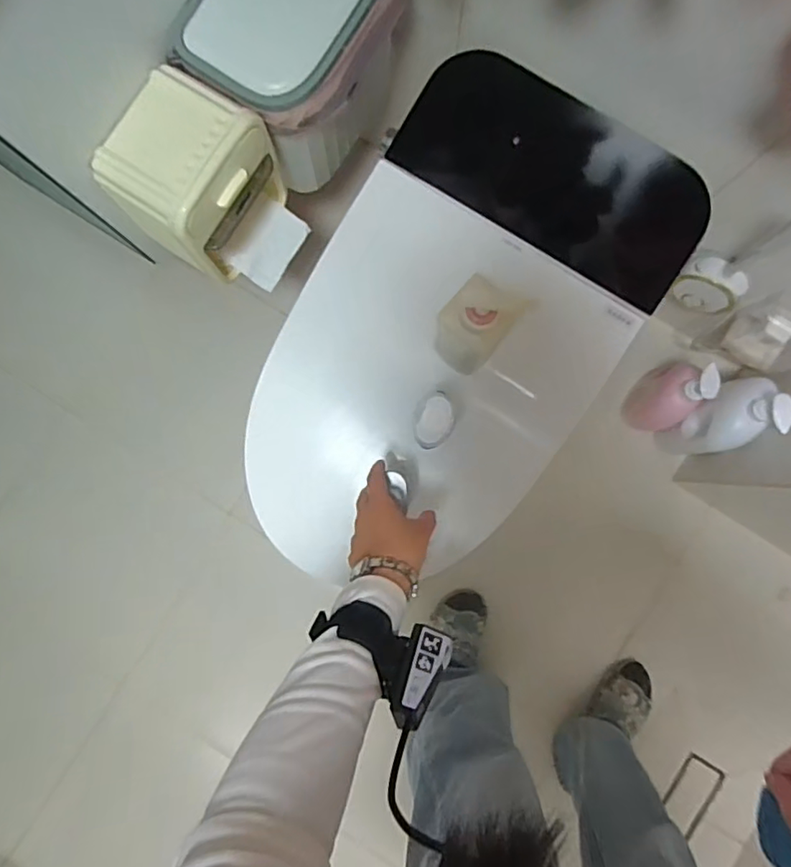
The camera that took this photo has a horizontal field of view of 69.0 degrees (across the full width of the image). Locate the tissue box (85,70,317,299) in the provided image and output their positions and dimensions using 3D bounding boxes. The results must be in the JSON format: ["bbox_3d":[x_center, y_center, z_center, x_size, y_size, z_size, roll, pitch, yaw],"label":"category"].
[{"bbox_3d":[-0.219,-0.289,0.705,0.163,0.205,0.156,31,89,3],"label":"tissue box"}]

